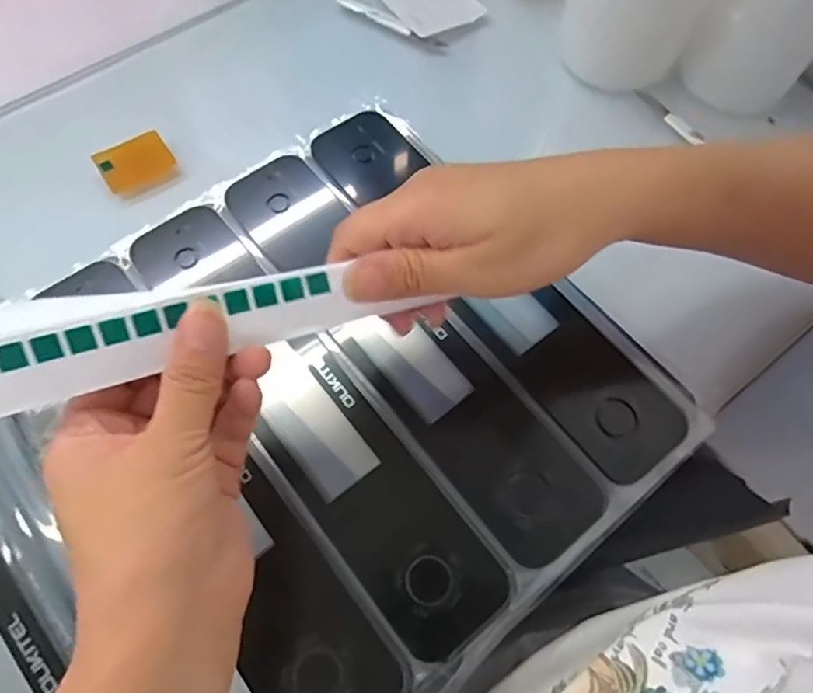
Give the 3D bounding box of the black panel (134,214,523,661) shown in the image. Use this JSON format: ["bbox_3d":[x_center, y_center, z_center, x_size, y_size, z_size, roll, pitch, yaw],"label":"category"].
[{"bbox_3d":[-0.063,0.032,0.350,0.066,0.008,0.311,-35,71,-17],"label":"black panel"}]

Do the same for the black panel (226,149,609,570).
[{"bbox_3d":[-0.006,-0.010,0.368,0.068,0.006,0.312,-36,72,-17],"label":"black panel"}]

